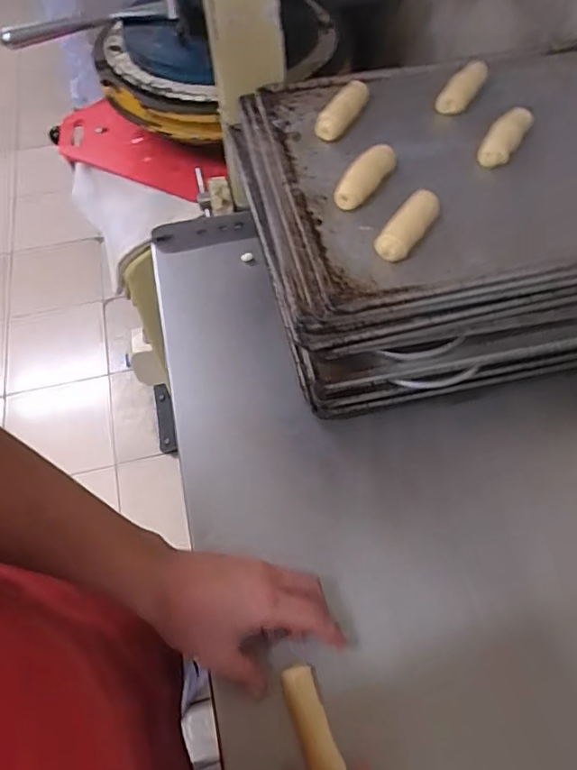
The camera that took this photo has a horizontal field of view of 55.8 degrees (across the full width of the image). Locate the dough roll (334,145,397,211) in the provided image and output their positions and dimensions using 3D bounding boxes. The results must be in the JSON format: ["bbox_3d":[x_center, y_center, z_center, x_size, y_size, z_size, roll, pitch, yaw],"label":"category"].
[{"bbox_3d":[0.074,-0.203,0.529,0.027,0.020,0.092,30,62,18],"label":"dough roll"}]

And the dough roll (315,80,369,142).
[{"bbox_3d":[0.057,-0.295,0.585,0.029,0.020,0.093,22,60,14],"label":"dough roll"}]

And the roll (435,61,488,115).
[{"bbox_3d":[0.196,-0.332,0.607,0.027,0.021,0.098,30,62,19],"label":"roll"}]

